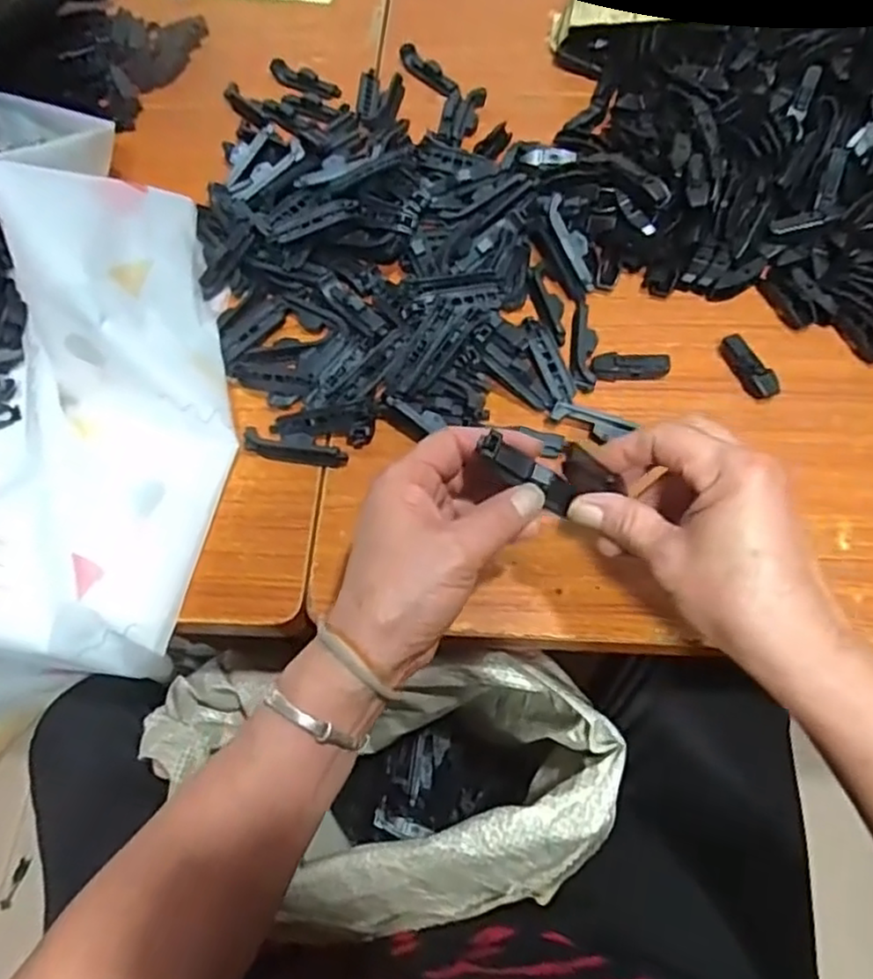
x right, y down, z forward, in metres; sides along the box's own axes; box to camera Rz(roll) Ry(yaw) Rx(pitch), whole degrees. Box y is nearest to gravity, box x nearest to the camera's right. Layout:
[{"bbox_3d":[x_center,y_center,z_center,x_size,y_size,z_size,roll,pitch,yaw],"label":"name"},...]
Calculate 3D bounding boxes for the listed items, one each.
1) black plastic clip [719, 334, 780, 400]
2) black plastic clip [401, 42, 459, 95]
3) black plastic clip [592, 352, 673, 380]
[{"bbox_3d":[0.218,-0.087,0.478,0.019,0.013,0.053,-18,65,-6],"label":"black plastic clip"},{"bbox_3d":[-0.007,-0.394,0.641,0.072,0.015,0.017,41,74,20],"label":"black plastic clip"},{"bbox_3d":[0.138,-0.086,0.483,0.054,0.011,0.020,1,64,4],"label":"black plastic clip"}]

